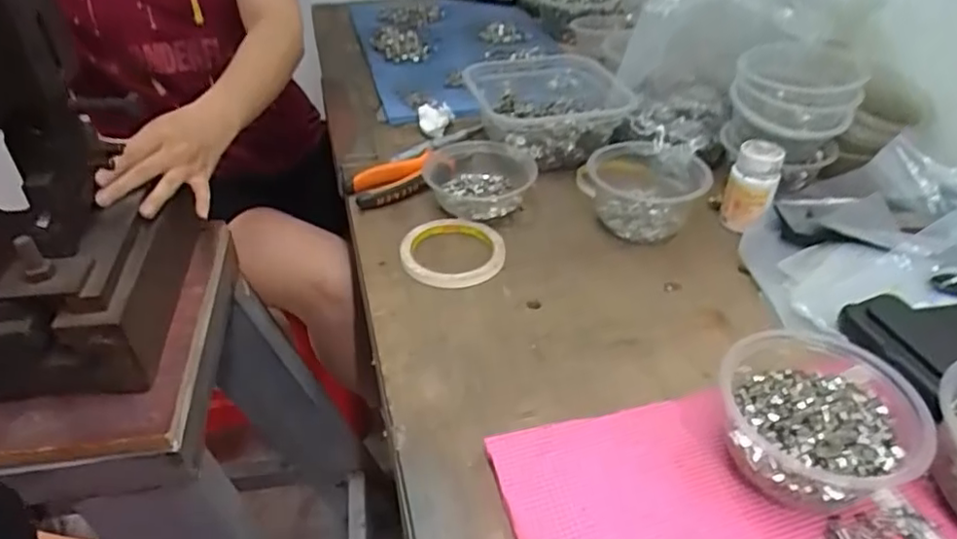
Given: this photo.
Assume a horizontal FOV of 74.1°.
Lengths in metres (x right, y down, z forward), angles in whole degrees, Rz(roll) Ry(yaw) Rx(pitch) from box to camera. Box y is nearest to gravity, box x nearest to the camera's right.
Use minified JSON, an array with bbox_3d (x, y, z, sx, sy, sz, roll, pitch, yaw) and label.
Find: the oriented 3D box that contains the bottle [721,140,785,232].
[{"bbox_3d":[0.266,-0.081,0.618,0.044,0.077,0.042,15,42,21],"label":"bottle"}]

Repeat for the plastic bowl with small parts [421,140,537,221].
[{"bbox_3d":[0.002,-0.092,0.672,0.118,0.042,0.108,-1,38,2],"label":"plastic bowl with small parts"}]

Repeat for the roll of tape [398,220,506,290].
[{"bbox_3d":[-0.025,-0.019,0.600,0.095,0.019,0.092,-2,38,1],"label":"roll of tape"}]

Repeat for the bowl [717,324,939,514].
[{"bbox_3d":[0.214,0.095,0.400,0.116,0.064,0.108,-2,38,1],"label":"bowl"}]

